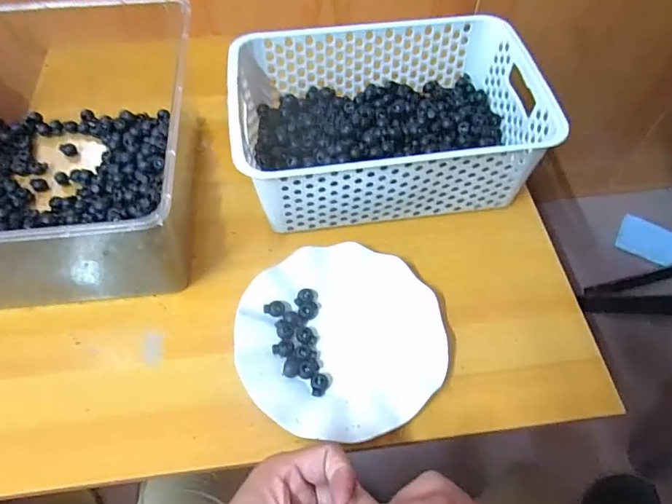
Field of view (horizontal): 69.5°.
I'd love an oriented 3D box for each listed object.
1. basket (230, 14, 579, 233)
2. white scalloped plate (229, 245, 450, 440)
[{"bbox_3d":[0.048,-0.141,0.525,0.304,0.104,0.207,-6,58,-4],"label":"basket"},{"bbox_3d":[0.004,0.077,0.440,0.177,0.027,0.174,0,58,0],"label":"white scalloped plate"}]

